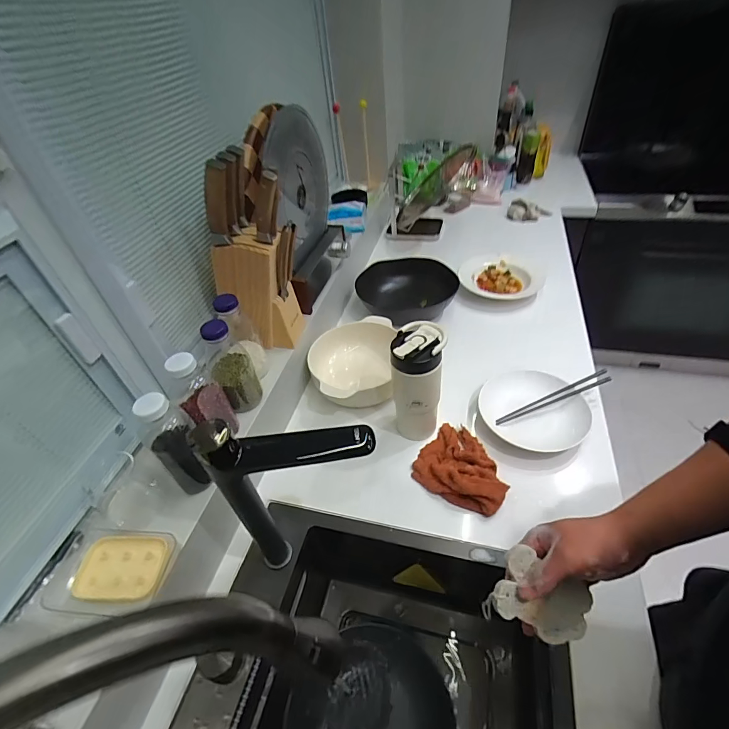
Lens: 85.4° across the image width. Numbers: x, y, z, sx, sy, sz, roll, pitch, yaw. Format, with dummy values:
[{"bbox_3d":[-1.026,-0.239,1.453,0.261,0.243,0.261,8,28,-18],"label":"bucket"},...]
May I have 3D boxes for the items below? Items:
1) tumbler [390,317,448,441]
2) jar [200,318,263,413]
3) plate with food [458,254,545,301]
[{"bbox_3d":[0.093,0.038,0.694,0.079,0.215,0.088,6,45,13],"label":"tumbler"},{"bbox_3d":[-0.223,-0.002,0.647,0.064,0.163,0.071,-25,46,-19],"label":"jar"},{"bbox_3d":[0.368,-0.240,1.081,0.207,0.036,0.226,2,44,9],"label":"plate with food"}]

